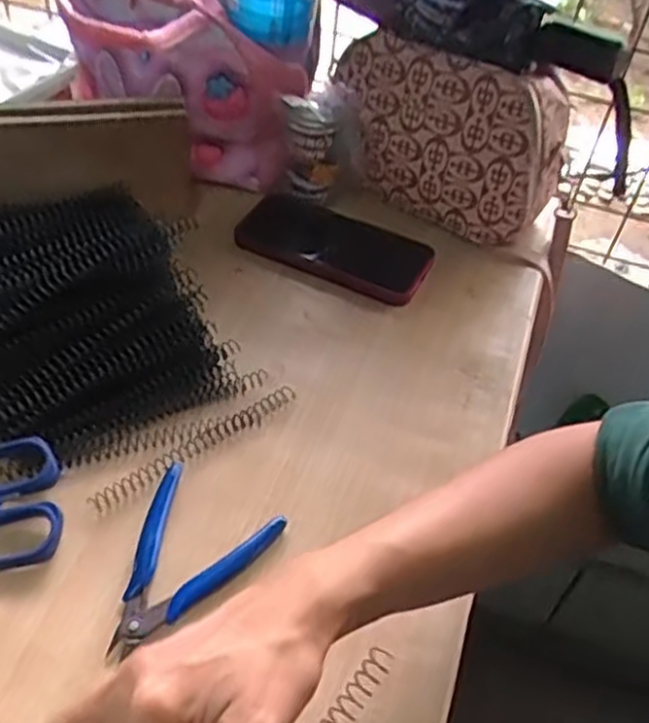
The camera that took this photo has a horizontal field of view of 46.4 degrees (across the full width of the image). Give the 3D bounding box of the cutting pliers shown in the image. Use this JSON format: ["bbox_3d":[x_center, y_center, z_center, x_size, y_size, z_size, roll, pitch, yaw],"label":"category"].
[{"bbox_3d":[-0.090,0.117,0.446,0.082,0.011,0.116,26,50,18],"label":"cutting pliers"}]

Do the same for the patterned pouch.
[{"bbox_3d":[0.103,-0.194,0.654,0.198,0.149,0.058,21,42,13],"label":"patterned pouch"}]

